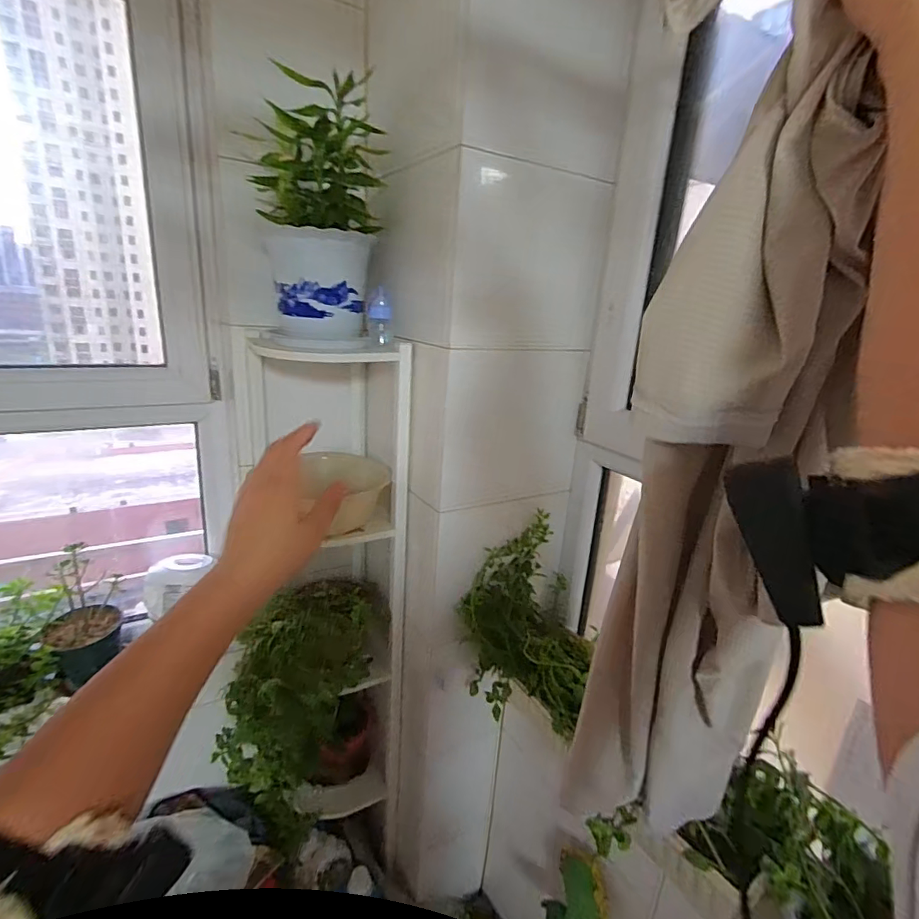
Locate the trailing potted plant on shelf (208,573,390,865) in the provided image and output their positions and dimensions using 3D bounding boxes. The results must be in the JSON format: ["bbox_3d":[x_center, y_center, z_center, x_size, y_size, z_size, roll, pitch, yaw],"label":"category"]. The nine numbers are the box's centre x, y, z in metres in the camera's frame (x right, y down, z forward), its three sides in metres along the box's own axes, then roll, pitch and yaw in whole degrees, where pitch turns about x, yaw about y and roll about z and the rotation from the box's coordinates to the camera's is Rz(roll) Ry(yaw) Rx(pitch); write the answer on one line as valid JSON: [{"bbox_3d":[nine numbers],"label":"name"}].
[{"bbox_3d":[-0.359,0.593,1.181,0.311,0.607,0.261,7,18,8],"label":"trailing potted plant on shelf"}]

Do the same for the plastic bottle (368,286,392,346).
[{"bbox_3d":[-0.147,-0.262,0.935,0.046,0.097,0.048,0,18,-11],"label":"plastic bottle"}]

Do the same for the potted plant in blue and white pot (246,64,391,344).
[{"bbox_3d":[-0.256,-0.428,0.913,0.209,0.427,0.209,-1,18,-15],"label":"potted plant in blue and white pot"}]

